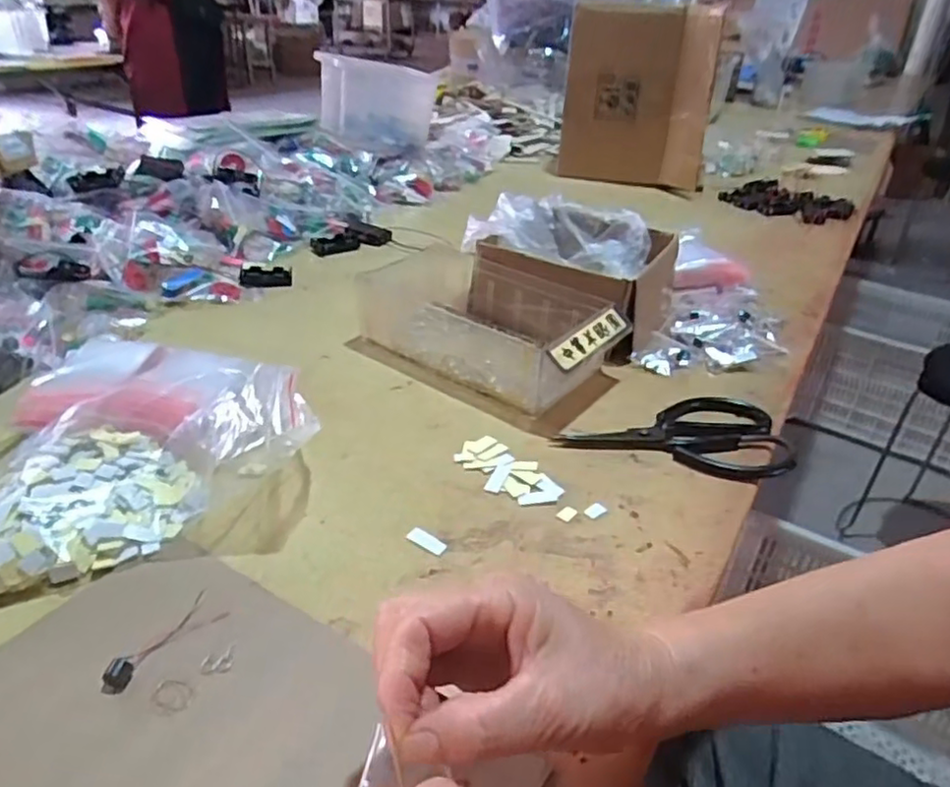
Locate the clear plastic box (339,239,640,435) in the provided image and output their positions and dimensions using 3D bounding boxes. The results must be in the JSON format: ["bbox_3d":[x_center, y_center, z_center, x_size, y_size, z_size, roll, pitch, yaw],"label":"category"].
[{"bbox_3d":[-0.005,-0.078,0.642,0.287,0.074,0.153,25,39,31],"label":"clear plastic box"}]

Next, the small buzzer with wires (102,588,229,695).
[{"bbox_3d":[-0.167,0.134,0.357,0.022,0.009,0.067,20,37,25],"label":"small buzzer with wires"}]

